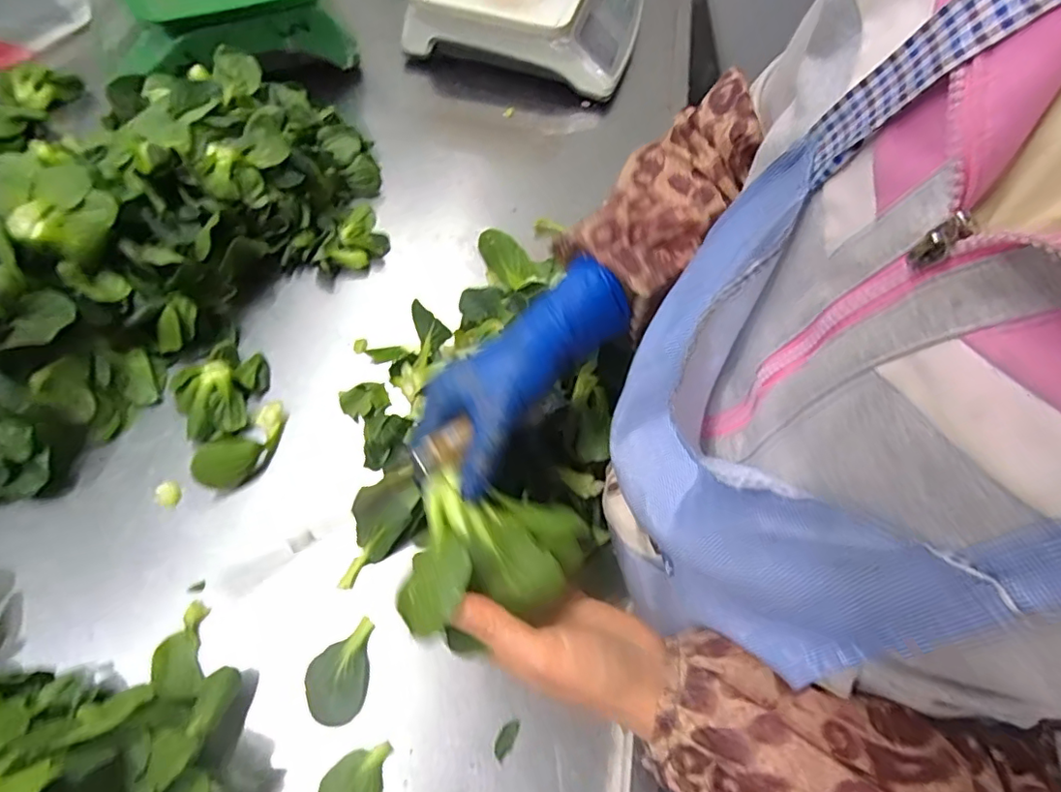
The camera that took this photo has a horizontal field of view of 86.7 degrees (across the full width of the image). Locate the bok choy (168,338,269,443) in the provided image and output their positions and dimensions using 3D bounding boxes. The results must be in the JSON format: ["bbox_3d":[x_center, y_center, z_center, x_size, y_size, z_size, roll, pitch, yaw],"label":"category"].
[{"bbox_3d":[-0.263,-0.010,0.476,0.075,0.036,0.079,2,61,-3],"label":"bok choy"}]

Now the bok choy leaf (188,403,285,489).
[{"bbox_3d":[-0.229,0.041,0.454,0.030,0.037,0.083,27,48,10],"label":"bok choy leaf"}]

